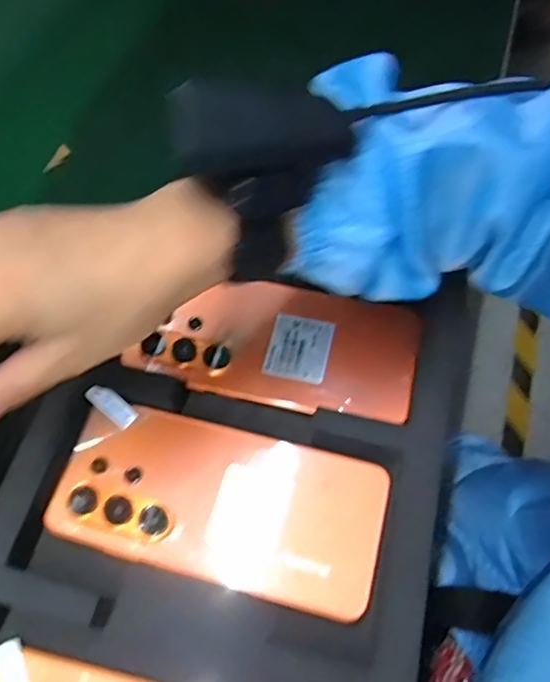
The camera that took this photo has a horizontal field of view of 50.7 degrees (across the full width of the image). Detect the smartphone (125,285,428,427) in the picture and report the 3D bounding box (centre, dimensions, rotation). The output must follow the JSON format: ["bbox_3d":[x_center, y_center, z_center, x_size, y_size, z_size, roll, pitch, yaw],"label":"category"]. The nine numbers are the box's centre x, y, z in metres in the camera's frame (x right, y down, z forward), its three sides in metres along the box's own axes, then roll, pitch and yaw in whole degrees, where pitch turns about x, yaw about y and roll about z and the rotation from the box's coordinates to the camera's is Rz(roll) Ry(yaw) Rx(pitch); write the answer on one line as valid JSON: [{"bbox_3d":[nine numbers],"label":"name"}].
[{"bbox_3d":[0.003,0.000,0.348,0.160,0.007,0.076,12,62,10],"label":"smartphone"}]

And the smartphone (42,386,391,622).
[{"bbox_3d":[-0.031,0.082,0.304,0.170,0.015,0.079,13,62,11],"label":"smartphone"}]

